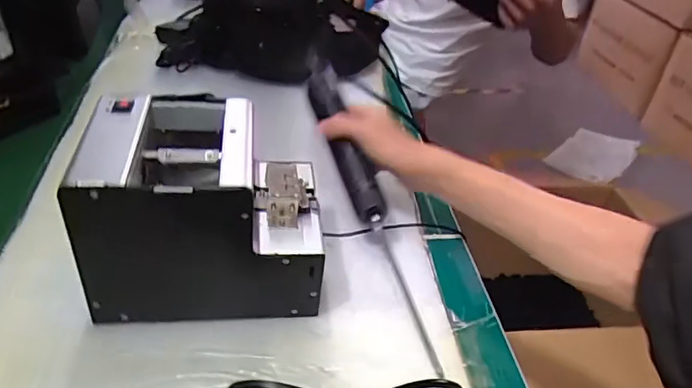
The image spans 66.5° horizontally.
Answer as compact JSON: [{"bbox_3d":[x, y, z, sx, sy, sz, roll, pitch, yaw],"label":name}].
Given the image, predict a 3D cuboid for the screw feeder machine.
[{"bbox_3d":[-0.113,0.015,0.441,0.178,0.141,0.123,0,38,-9],"label":"screw feeder machine"}]

